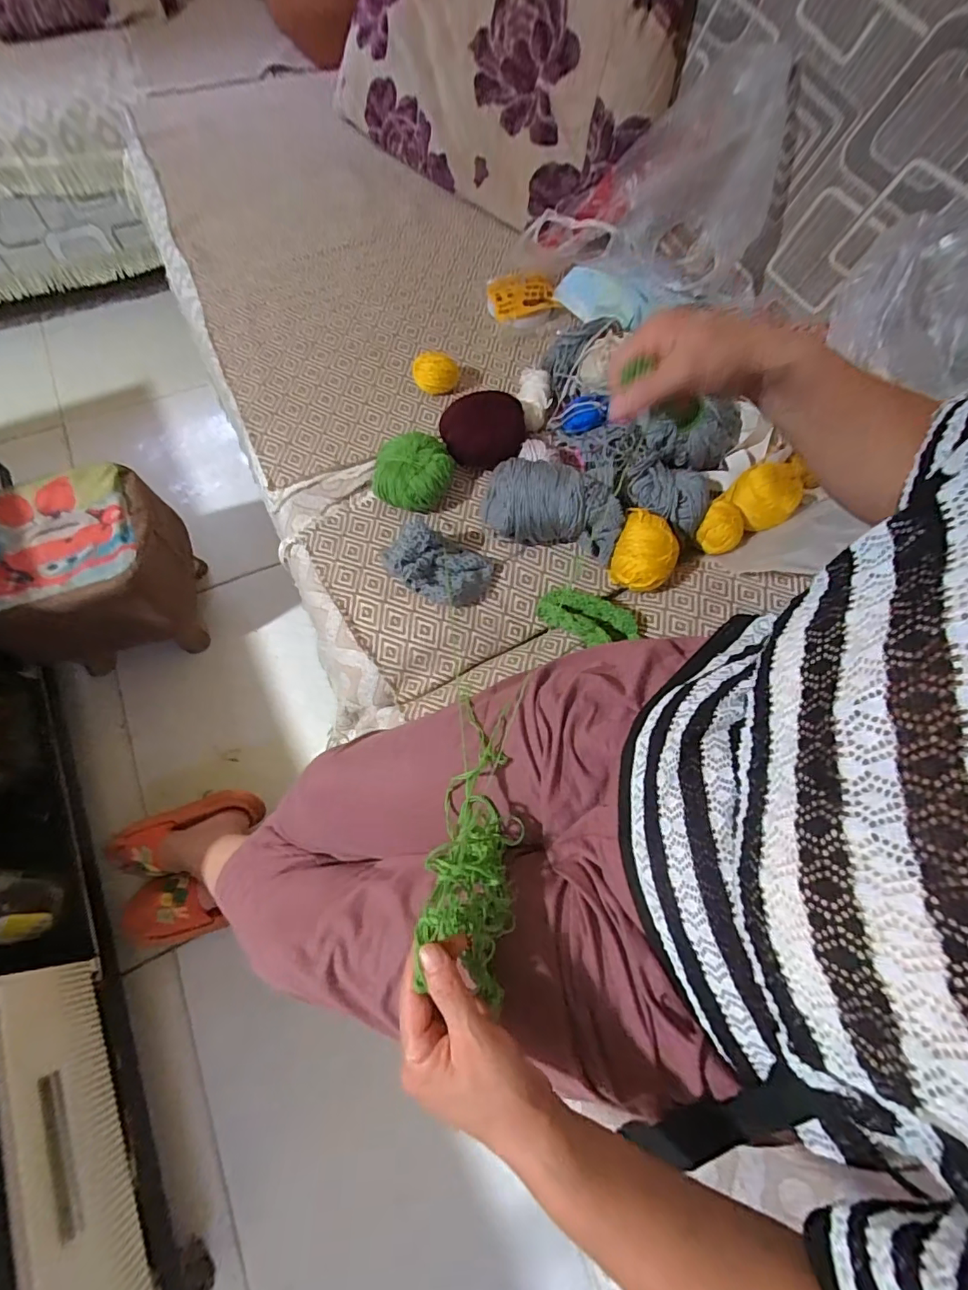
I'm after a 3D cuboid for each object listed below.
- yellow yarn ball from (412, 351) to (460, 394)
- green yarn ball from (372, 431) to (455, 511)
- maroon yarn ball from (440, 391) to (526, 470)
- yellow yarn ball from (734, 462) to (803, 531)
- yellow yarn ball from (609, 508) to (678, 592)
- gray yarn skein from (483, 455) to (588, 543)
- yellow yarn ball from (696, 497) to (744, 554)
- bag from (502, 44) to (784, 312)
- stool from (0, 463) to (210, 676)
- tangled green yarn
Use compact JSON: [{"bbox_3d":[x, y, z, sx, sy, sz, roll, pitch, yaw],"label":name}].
[{"bbox_3d":[-0.067,-0.377,0.687,0.064,0.047,0.048,-10,66,-7],"label":"yellow yarn ball"},{"bbox_3d":[-0.086,-0.206,0.597,0.087,0.052,0.083,1,65,-2],"label":"green yarn ball"},{"bbox_3d":[-0.002,-0.277,0.641,0.104,0.062,0.078,0,65,-2],"label":"maroon yarn ball"},{"bbox_3d":[0.343,-0.182,0.604,0.069,0.059,0.057,42,70,16],"label":"yellow yarn ball"},{"bbox_3d":[0.183,-0.102,0.569,0.068,0.062,0.084,23,66,8],"label":"yellow yarn ball"},{"bbox_3d":[0.060,-0.166,0.582,0.122,0.073,0.085,2,65,-1],"label":"gray yarn skein"},{"bbox_3d":[0.284,-0.141,0.590,0.049,0.042,0.045,1,65,-2],"label":"yellow yarn ball"},{"bbox_3d":[0.254,-0.677,0.732,0.348,0.202,0.307,23,66,8],"label":"bag"},{"bbox_3d":[-0.646,-0.106,0.823,0.273,0.234,0.239,-18,67,-11],"label":"stool"},{"bbox_3d":[-0.004,0.146,0.395,0.066,0.074,0.215,5,44,0],"label":"tangled green yarn"}]

